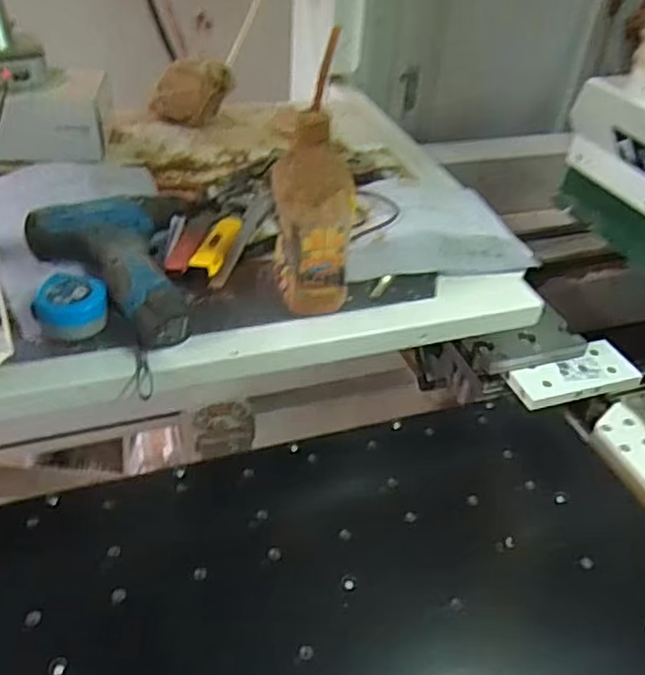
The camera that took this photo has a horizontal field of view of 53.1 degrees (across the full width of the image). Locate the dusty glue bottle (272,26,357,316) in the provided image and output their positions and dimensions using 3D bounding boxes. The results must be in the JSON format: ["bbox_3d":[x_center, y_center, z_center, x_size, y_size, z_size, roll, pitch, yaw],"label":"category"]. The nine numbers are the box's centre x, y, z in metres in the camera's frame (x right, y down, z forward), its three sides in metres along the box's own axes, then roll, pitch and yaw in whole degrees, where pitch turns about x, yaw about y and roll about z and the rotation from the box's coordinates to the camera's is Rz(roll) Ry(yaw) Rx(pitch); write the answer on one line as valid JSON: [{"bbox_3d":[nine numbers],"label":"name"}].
[{"bbox_3d":[-0.008,-0.142,0.619,0.080,0.240,0.084,3,38,-2],"label":"dusty glue bottle"}]

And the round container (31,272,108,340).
[{"bbox_3d":[-0.240,-0.034,0.627,0.060,0.035,0.072,-9,40,-17],"label":"round container"}]

